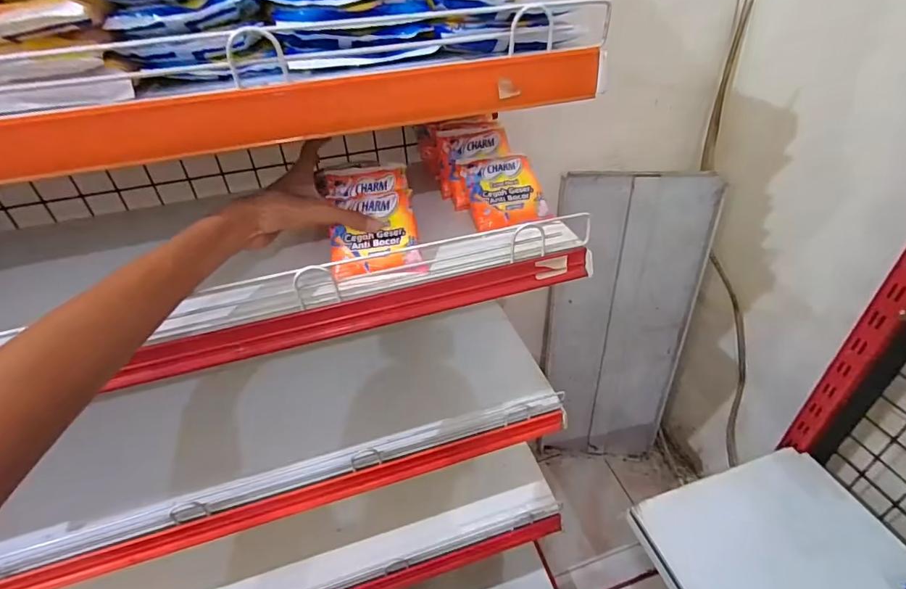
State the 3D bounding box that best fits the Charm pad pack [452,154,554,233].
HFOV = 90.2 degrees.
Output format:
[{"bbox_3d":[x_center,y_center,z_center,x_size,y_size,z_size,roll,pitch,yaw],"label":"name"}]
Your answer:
[{"bbox_3d":[0.060,-0.132,0.599,0.104,0.047,0.118,-16,70,-11],"label":"Charm pad pack"}]

